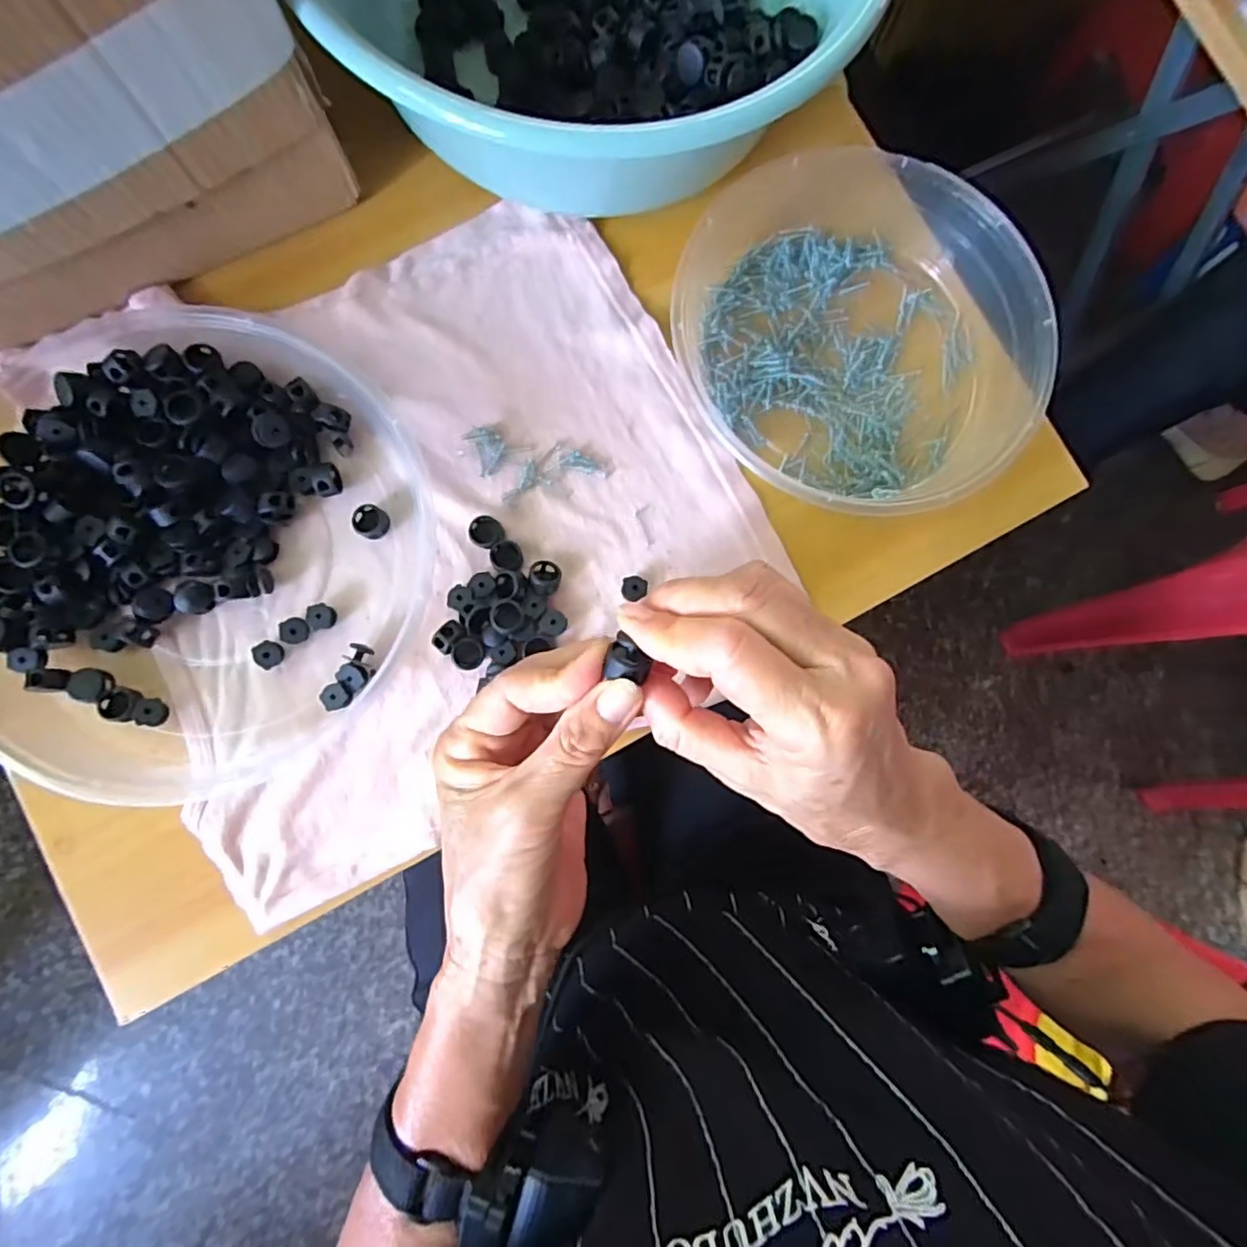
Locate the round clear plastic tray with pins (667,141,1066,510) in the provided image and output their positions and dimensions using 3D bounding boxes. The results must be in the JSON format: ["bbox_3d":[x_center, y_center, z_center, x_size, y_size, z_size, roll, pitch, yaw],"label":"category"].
[{"bbox_3d":[0.135,-0.162,0.347,0.183,0.039,0.199,0,85,-5],"label":"round clear plastic tray with pins"}]

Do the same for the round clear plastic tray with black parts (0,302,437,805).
[{"bbox_3d":[-0.214,-0.039,0.307,0.221,0.033,0.236,0,85,-5],"label":"round clear plastic tray with black parts"}]

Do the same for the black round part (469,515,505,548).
[{"bbox_3d":[-0.074,-0.049,0.332,0.016,0.007,0.017,0,85,-5],"label":"black round part"}]

